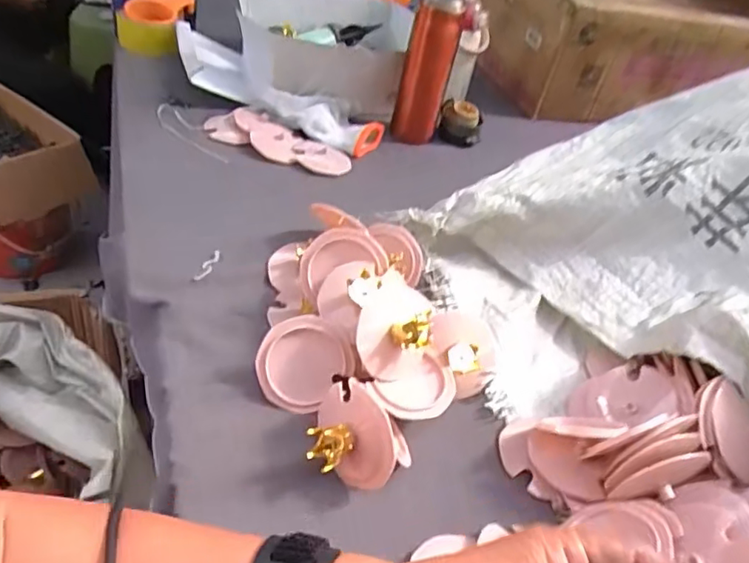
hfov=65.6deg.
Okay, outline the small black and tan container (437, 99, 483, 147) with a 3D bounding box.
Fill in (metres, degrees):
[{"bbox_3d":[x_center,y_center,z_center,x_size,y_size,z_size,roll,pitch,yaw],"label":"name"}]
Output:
[{"bbox_3d":[0.132,-0.242,0.893,0.065,0.053,0.050,13,40,0],"label":"small black and tan container"}]

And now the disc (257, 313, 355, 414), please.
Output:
[{"bbox_3d":[-0.059,0.066,0.473,0.075,0.010,0.069,1,86,-8],"label":"disc"}]

